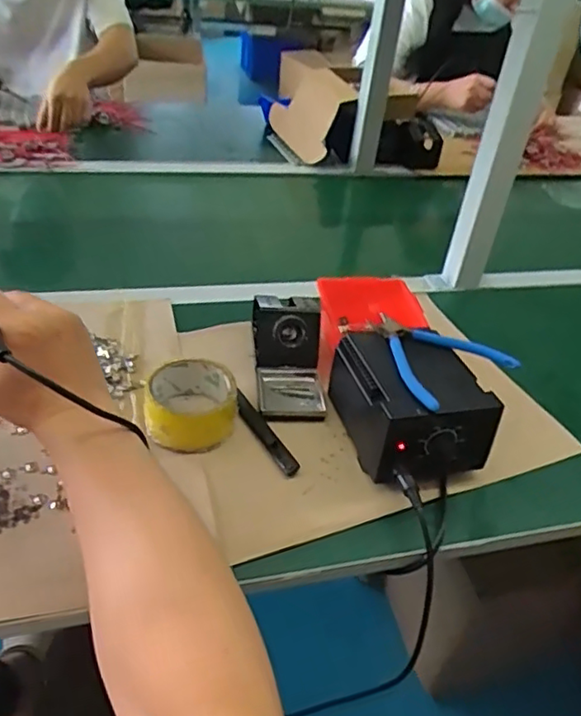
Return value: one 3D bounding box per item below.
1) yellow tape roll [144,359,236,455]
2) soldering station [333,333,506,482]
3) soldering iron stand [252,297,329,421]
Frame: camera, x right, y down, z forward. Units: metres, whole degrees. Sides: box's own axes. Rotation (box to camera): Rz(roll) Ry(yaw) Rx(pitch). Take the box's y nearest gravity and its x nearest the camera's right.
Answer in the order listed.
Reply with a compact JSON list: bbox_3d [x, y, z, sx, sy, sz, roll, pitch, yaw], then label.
[{"bbox_3d":[-0.099,0.045,0.609,0.085,0.047,0.085,4,38,-3],"label":"yellow tape roll"},{"bbox_3d":[0.115,0.042,0.610,0.114,0.090,0.145,-8,40,-18],"label":"soldering station"},{"bbox_3d":[0.000,-0.009,0.676,0.074,0.076,0.155,0,38,-9],"label":"soldering iron stand"}]

